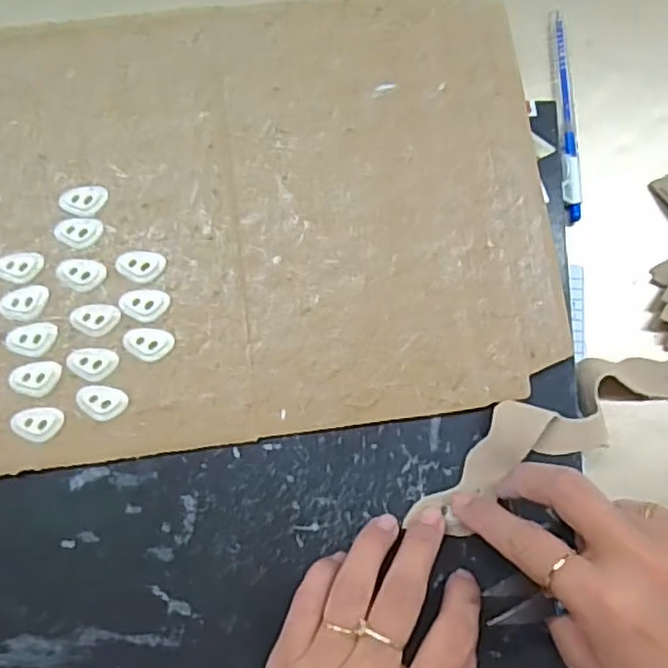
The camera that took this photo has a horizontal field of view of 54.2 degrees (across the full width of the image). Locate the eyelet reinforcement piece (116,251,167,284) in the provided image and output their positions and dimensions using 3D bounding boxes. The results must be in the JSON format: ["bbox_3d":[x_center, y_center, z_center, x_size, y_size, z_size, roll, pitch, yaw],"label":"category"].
[{"bbox_3d":[-0.102,-0.036,0.341,0.025,0.004,0.017,7,79,3],"label":"eyelet reinforcement piece"}]

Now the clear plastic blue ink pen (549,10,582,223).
[{"bbox_3d":[0.137,-0.131,0.384,0.011,0.009,0.132,0,79,1],"label":"clear plastic blue ink pen"}]

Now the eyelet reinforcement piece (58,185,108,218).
[{"bbox_3d":[-0.134,-0.072,0.349,0.024,0.004,0.018,7,79,3],"label":"eyelet reinforcement piece"}]

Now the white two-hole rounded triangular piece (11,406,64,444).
[{"bbox_3d":[-0.149,0.045,0.327,0.024,0.004,0.017,4,79,2],"label":"white two-hole rounded triangular piece"}]

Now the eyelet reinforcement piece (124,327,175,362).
[{"bbox_3d":[-0.095,0.005,0.333,0.024,0.004,0.017,18,80,5],"label":"eyelet reinforcement piece"}]

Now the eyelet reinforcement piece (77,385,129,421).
[{"bbox_3d":[-0.117,0.034,0.328,0.025,0.004,0.017,4,79,2],"label":"eyelet reinforcement piece"}]

